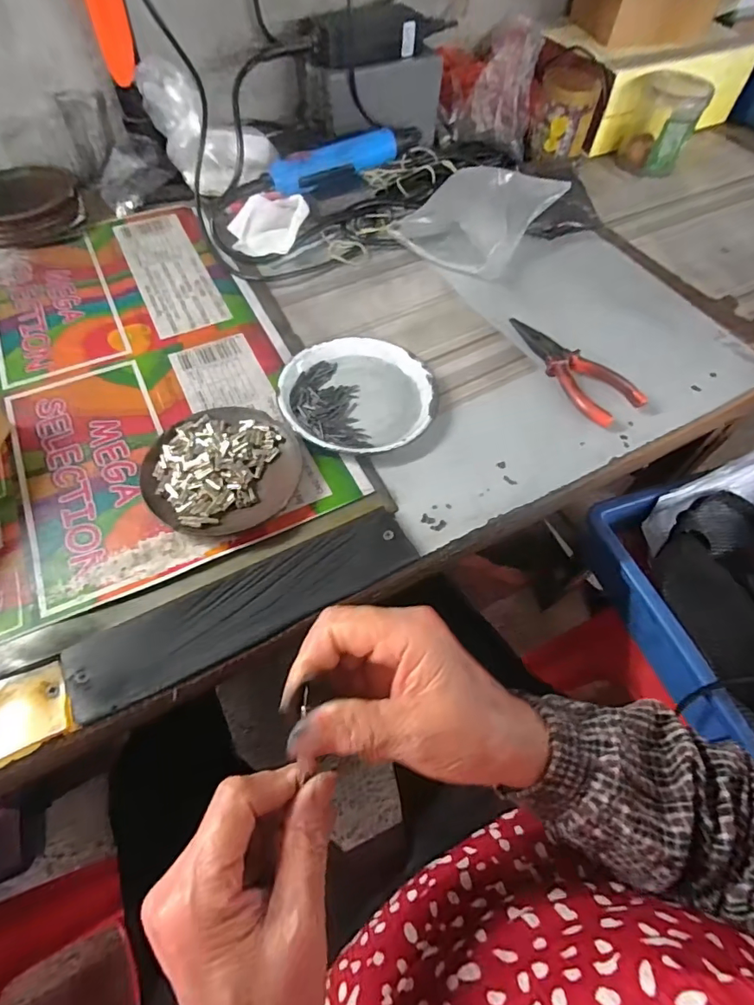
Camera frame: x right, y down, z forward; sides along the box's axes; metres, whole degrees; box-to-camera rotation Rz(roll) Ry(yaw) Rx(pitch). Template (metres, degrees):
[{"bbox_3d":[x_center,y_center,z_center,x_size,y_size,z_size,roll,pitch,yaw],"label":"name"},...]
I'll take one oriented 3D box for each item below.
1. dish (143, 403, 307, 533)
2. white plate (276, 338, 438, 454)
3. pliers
[{"bbox_3d":[-0.116,-0.027,0.372,0.109,0.025,0.110,1,58,-2],"label":"dish"},{"bbox_3d":[-0.016,-0.094,0.428,0.130,0.014,0.129,1,58,-2],"label":"white plate"},{"bbox_3d":[0.182,-0.129,0.456,0.050,0.018,0.144,-20,61,-15],"label":"pliers"}]

